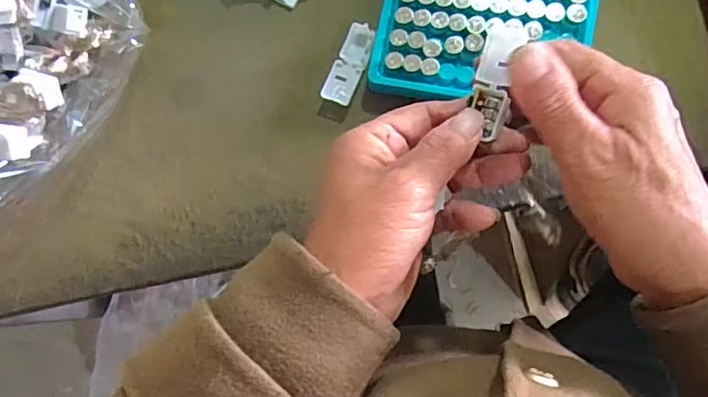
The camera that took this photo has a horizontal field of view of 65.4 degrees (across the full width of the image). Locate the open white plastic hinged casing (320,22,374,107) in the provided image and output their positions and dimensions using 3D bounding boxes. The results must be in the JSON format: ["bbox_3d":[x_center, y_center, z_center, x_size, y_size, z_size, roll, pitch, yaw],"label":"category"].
[{"bbox_3d":[-0.002,-0.088,0.362,0.020,0.010,0.055,23,84,9],"label":"open white plastic hinged casing"}]

